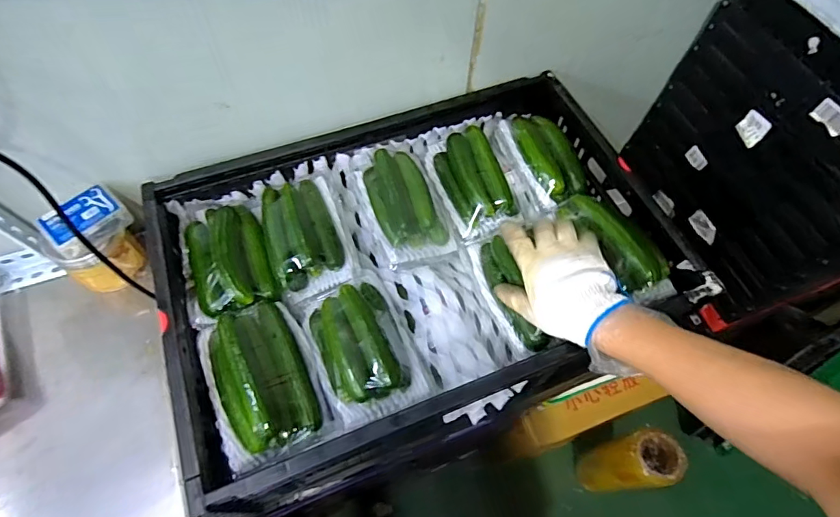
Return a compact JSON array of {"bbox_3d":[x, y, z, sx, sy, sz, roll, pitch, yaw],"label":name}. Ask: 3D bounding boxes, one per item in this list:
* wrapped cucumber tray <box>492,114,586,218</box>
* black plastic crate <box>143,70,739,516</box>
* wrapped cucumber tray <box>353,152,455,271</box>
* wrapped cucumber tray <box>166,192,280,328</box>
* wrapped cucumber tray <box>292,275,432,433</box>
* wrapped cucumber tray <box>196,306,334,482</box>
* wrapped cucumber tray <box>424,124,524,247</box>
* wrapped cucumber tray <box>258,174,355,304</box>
[{"bbox_3d":[0.177,-0.150,0.687,0.093,0.059,0.177,-15,62,-9],"label":"wrapped cucumber tray"},{"bbox_3d":[-0.002,0.008,0.609,0.581,0.142,0.406,-17,62,-10],"label":"black plastic crate"},{"bbox_3d":[-0.026,-0.077,0.631,0.082,0.066,0.145,-19,63,-11],"label":"wrapped cucumber tray"},{"bbox_3d":[-0.249,-0.016,0.582,0.105,0.050,0.178,-18,62,-11],"label":"wrapped cucumber tray"},{"bbox_3d":[-0.070,0.087,0.521,0.109,0.051,0.176,-24,64,-14],"label":"wrapped cucumber tray"},{"bbox_3d":[-0.171,0.128,0.497,0.111,0.054,0.176,-23,63,-13],"label":"wrapped cucumber tray"},{"bbox_3d":[0.083,-0.119,0.666,0.107,0.064,0.161,-19,63,-11],"label":"wrapped cucumber tray"},{"bbox_3d":[-0.148,-0.036,0.600,0.100,0.062,0.163,-16,62,-10],"label":"wrapped cucumber tray"}]

